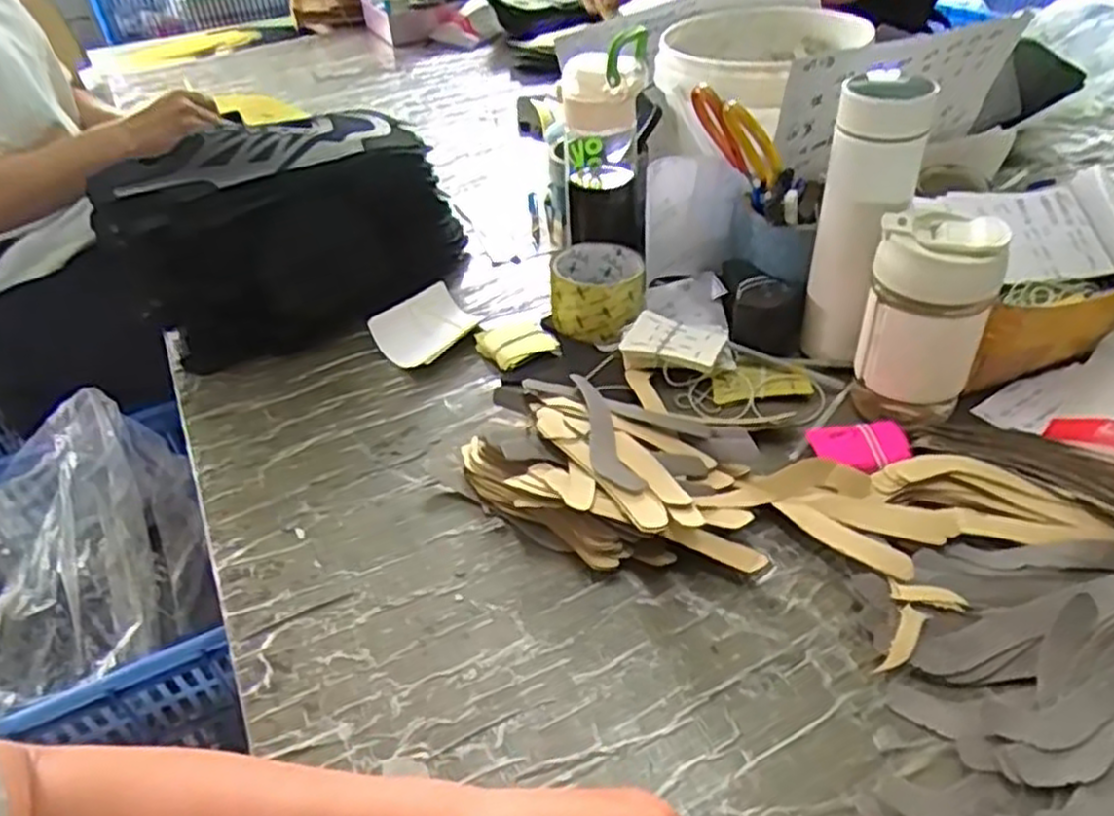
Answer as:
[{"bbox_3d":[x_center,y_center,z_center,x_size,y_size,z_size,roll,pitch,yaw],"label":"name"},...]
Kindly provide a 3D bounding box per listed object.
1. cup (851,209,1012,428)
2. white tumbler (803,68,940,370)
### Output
[{"bbox_3d":[0.268,-0.065,0.555,0.083,0.140,0.069,16,43,23],"label":"cup"},{"bbox_3d":[0.243,-0.144,0.605,0.065,0.210,0.075,12,42,20],"label":"white tumbler"}]

